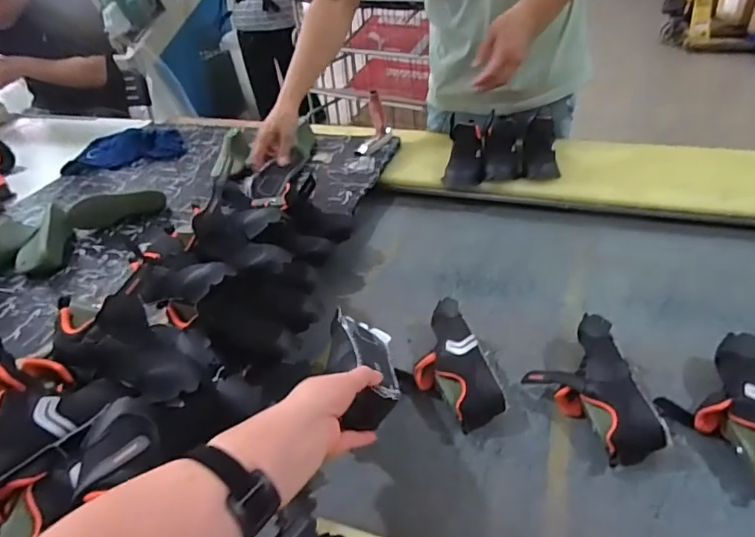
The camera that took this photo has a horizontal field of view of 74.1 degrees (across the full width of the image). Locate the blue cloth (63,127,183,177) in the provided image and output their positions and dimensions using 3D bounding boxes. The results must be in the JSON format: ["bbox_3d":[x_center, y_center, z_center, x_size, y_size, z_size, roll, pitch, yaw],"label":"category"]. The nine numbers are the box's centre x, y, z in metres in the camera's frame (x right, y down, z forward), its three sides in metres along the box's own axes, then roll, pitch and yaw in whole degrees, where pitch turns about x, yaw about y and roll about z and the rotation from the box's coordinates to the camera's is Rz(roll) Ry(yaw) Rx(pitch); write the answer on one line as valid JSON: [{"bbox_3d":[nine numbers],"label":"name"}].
[{"bbox_3d":[-0.648,-0.313,1.289,0.273,0.041,0.158,-10,39,-8],"label":"blue cloth"}]

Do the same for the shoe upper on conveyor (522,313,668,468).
[{"bbox_3d":[0.301,0.158,0.658,0.131,0.063,0.186,-21,41,-21],"label":"shoe upper on conveyor"}]

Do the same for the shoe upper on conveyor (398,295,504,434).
[{"bbox_3d":[0.090,0.135,0.710,0.122,0.069,0.201,-13,39,-12],"label":"shoe upper on conveyor"}]

